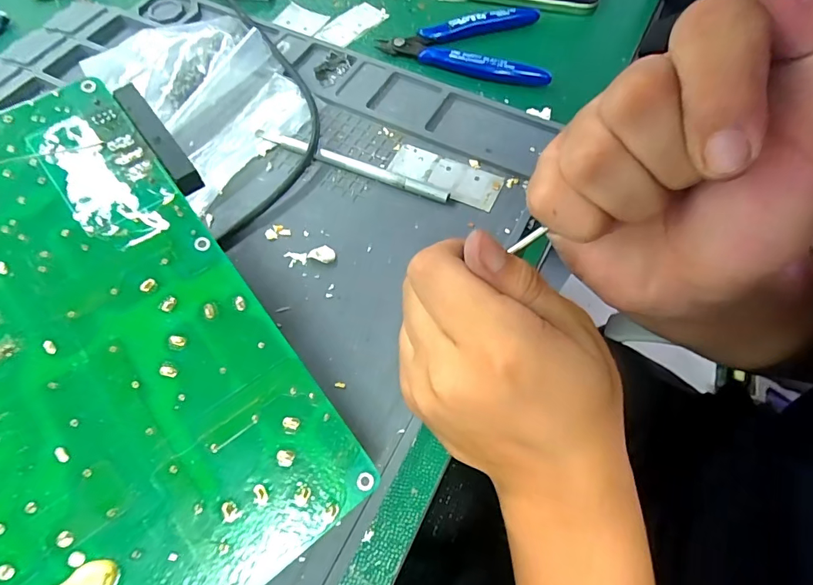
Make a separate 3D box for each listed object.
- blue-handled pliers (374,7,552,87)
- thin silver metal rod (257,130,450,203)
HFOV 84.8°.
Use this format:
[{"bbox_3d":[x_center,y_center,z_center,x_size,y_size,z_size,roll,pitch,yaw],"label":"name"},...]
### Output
[{"bbox_3d":[0.046,-0.187,0.325,0.121,0.012,0.072,14,64,8],"label":"blue-handled pliers"},{"bbox_3d":[-0.035,-0.079,0.274,0.129,0.006,0.008,21,65,11],"label":"thin silver metal rod"}]

